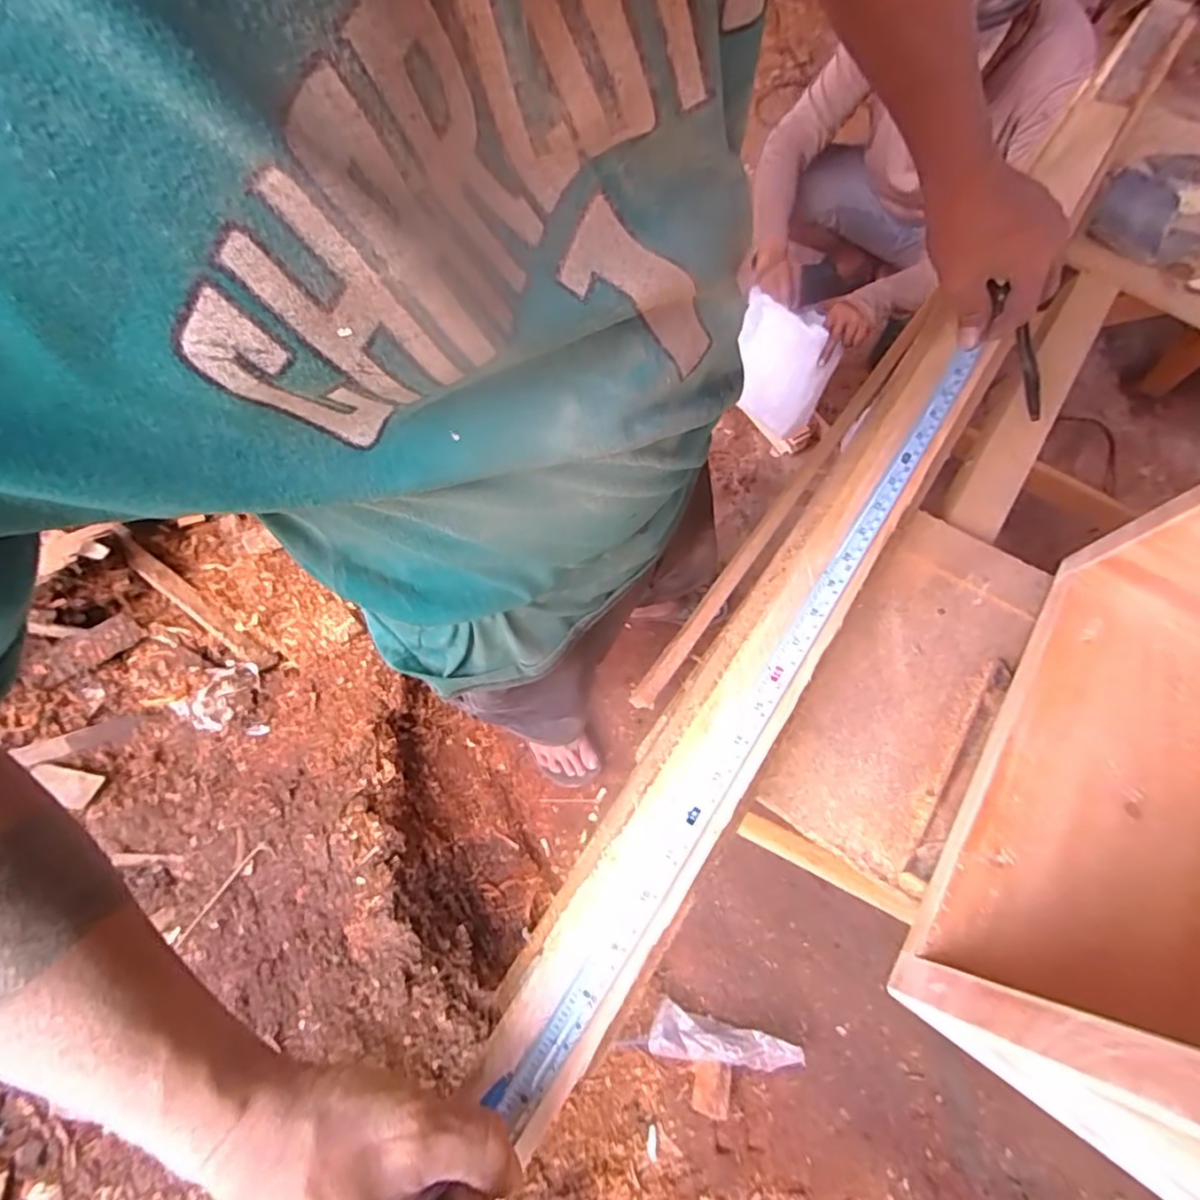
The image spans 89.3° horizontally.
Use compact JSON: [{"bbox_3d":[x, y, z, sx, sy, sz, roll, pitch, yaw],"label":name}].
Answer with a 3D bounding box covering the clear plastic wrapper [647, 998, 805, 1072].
[{"bbox_3d":[0.195,0.713,0.968,0.223,0.058,0.076,16,66,5],"label":"clear plastic wrapper"}]

